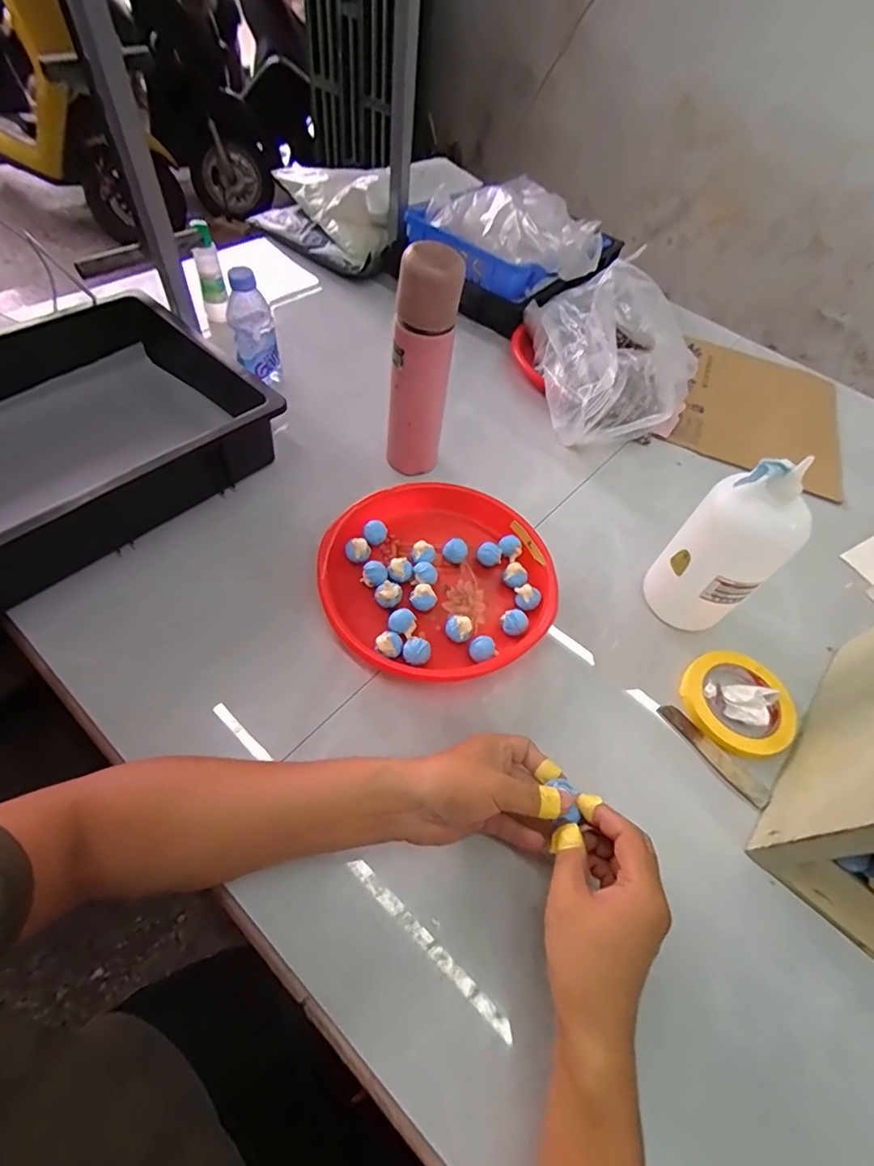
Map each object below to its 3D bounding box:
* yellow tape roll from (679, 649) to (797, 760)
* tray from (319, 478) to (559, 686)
[{"bbox_3d":[0.308,0.122,0.521,0.102,0.011,0.108,3,56,-5],"label":"yellow tape roll"},{"bbox_3d":[0.002,-0.005,0.561,0.243,0.037,0.237,3,58,-6],"label":"tray"}]

